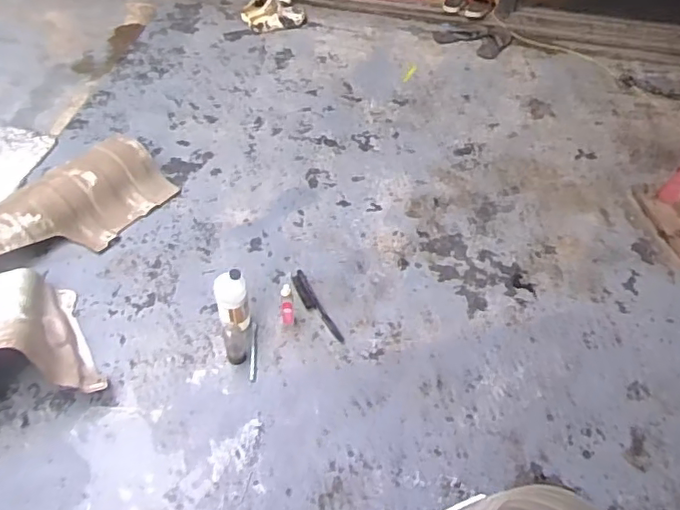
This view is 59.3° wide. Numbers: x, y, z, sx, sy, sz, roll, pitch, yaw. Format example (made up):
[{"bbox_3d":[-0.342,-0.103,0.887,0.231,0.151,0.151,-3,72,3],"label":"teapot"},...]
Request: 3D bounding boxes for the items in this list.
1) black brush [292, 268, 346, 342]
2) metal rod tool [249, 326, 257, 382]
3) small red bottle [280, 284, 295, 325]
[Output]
[{"bbox_3d":[-0.076,0.150,1.774,0.050,0.026,0.281,-22,54,-20],"label":"black brush"},{"bbox_3d":[-0.239,0.274,1.665,0.021,0.008,0.172,0,49,-3],"label":"metal rod tool"},{"bbox_3d":[-0.148,0.139,1.664,0.037,0.170,0.037,-5,50,-7],"label":"small red bottle"}]

